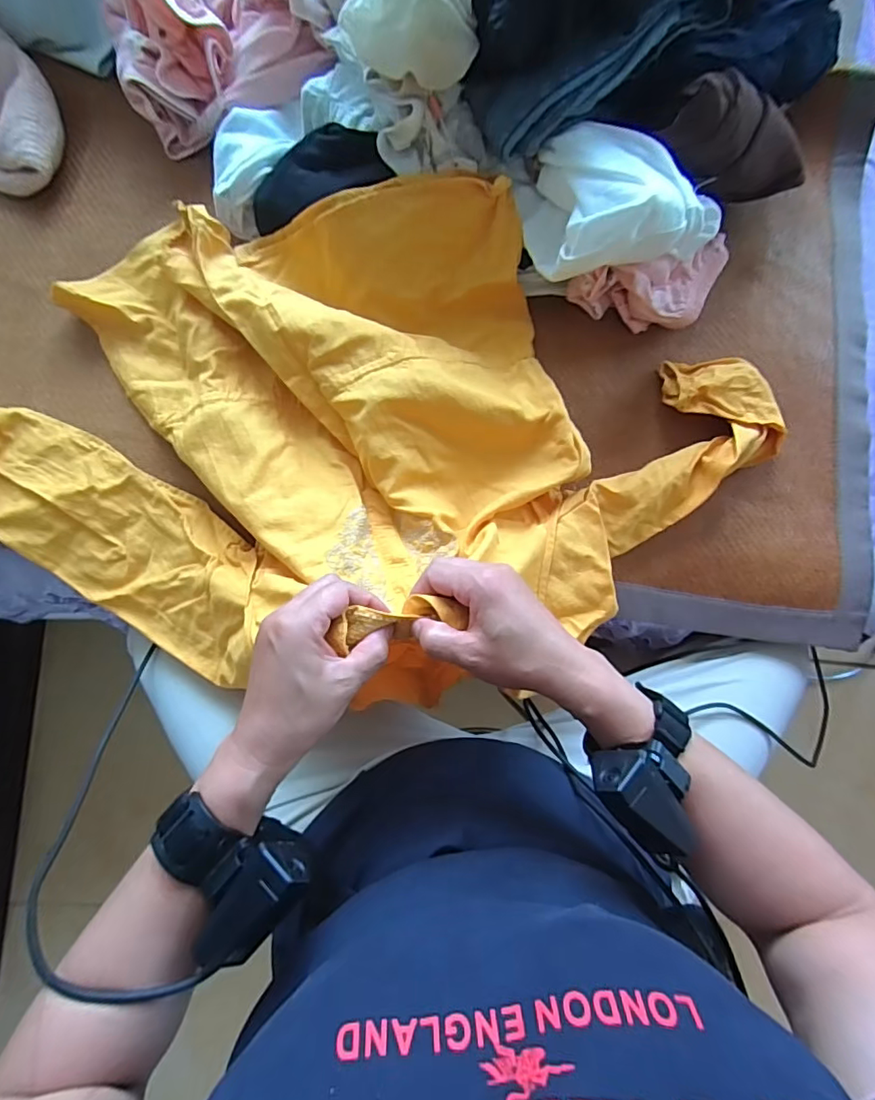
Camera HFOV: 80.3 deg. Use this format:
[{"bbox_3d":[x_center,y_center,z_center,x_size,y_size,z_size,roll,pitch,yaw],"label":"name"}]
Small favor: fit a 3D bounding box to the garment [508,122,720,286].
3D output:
[{"bbox_3d":[0.166,-0.326,0.479,0.151,0.094,0.127,-5,83,-3],"label":"garment"}]

